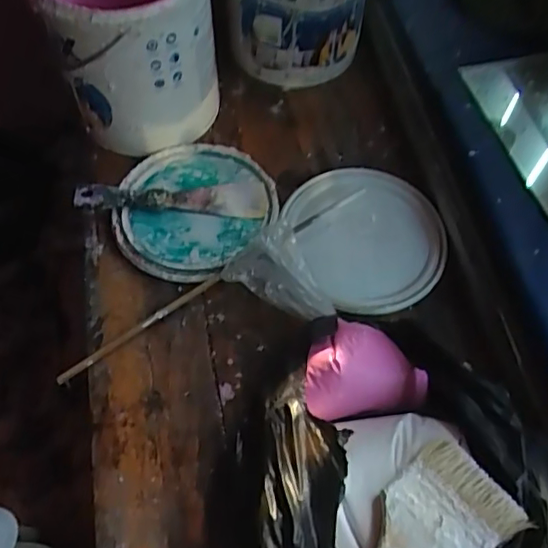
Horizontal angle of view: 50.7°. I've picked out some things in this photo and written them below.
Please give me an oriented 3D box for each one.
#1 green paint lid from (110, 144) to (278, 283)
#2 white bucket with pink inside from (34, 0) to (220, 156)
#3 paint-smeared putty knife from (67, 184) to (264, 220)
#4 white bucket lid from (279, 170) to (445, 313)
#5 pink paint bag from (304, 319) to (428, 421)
[{"bbox_3d":[-0.088,-0.079,0.636,0.169,0.018,0.182,0,60,0],"label":"green paint lid"},{"bbox_3d":[-0.152,-0.266,0.642,0.165,0.183,0.172,0,60,0],"label":"white bucket with pink inside"},{"bbox_3d":[-0.112,-0.089,0.633,0.200,0.020,0.048,1,60,0],"label":"paint-smeared putty knife"},{"bbox_3d":[0.102,-0.044,0.627,0.164,0.018,0.176,0,60,0],"label":"white bucket lid"},{"bbox_3d":[0.076,0.079,0.498,0.105,0.039,0.079,-10,60,-6],"label":"pink paint bag"}]

